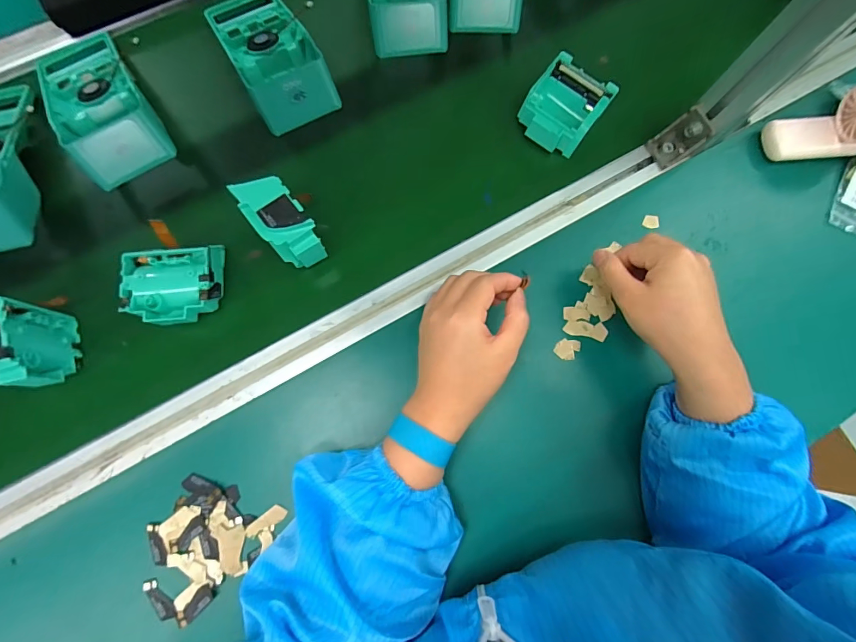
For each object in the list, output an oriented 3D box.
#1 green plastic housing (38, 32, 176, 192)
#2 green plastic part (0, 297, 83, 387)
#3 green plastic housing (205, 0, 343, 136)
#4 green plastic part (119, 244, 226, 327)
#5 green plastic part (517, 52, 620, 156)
[{"bbox_3d":[-0.330,-0.221,0.406,0.087,0.058,0.188,-36,83,-9],"label":"green plastic housing"},{"bbox_3d":[-0.340,0.018,0.344,0.037,0.074,0.076,-19,81,-7],"label":"green plastic part"},{"bbox_3d":[-0.165,-0.287,0.425,0.081,0.046,0.191,-29,80,-7],"label":"green plastic housing"},{"bbox_3d":[-0.230,-0.034,0.378,0.075,0.044,0.076,-7,80,-5],"label":"green plastic part"},{"bbox_3d":[0.141,-0.223,0.431,0.073,0.037,0.080,39,80,7],"label":"green plastic part"}]

